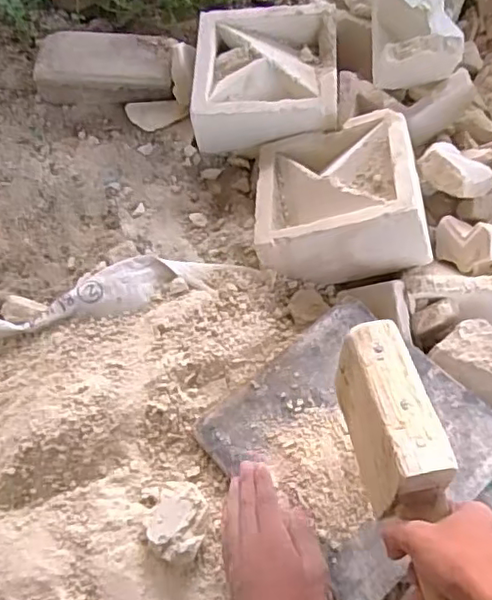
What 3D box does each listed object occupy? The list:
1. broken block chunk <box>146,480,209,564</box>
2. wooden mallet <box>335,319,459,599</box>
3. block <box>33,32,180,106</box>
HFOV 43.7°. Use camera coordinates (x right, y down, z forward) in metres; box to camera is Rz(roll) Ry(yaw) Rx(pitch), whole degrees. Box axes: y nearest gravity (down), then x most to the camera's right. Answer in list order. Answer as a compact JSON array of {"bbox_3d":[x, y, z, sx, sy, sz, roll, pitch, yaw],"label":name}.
[{"bbox_3d":[-0.065,0.212,0.590,0.051,0.026,0.070,10,62,4],"label":"broken block chunk"},{"bbox_3d":[0.128,0.144,0.501,0.052,0.095,0.251,-8,62,-8],"label":"wooden mallet"},{"bbox_3d":[-0.210,-0.354,0.945,0.207,0.066,0.104,8,58,1],"label":"block"}]

